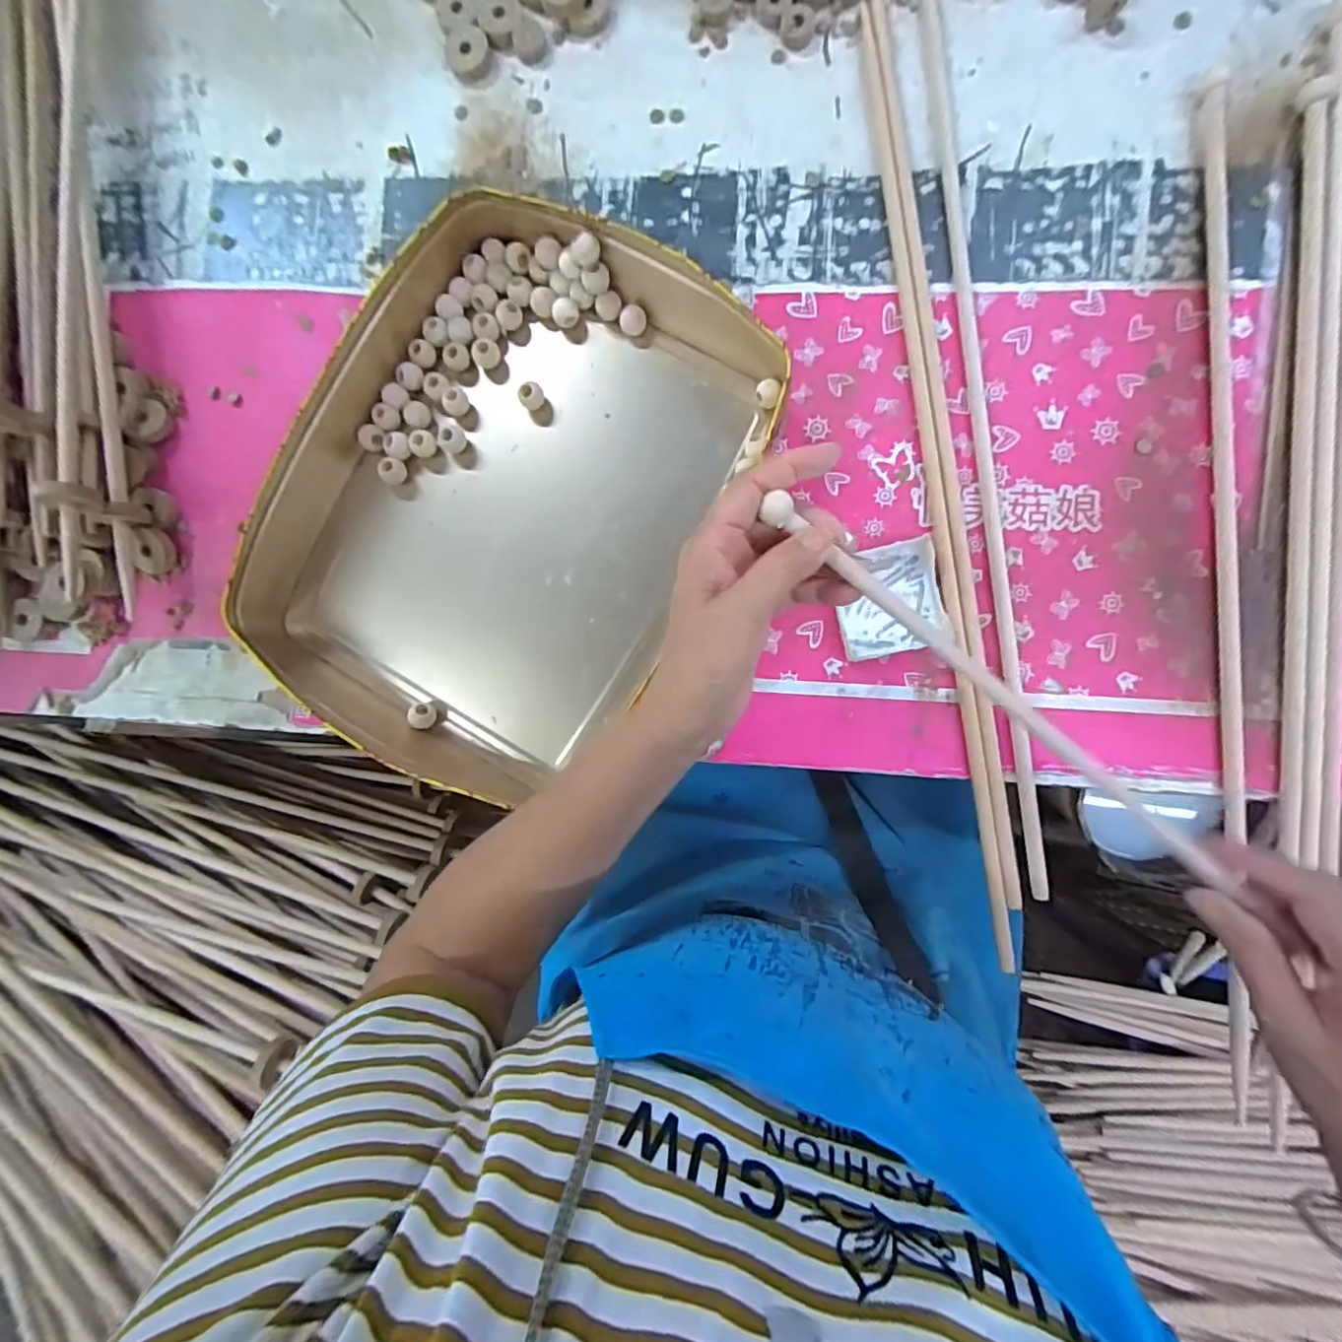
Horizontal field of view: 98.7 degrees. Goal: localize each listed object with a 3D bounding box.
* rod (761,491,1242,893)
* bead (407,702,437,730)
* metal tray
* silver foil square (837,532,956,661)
[{"bbox_3d":[0.170,0.009,0.303,0.306,0.016,0.016,39,93,-2],"label":"rod"},{"bbox_3d":[-0.186,0.034,0.432,0.017,0.020,0.020,-4,89,5],"label":"bead"},{"bbox_3d":[-0.120,-0.120,0.417,0.281,0.057,0.385,29,93,5],"label":"metal tray"},{"bbox_3d":[0.158,-0.051,0.414,0.073,0.011,0.076,-10,89,5],"label":"silver foil square"}]

